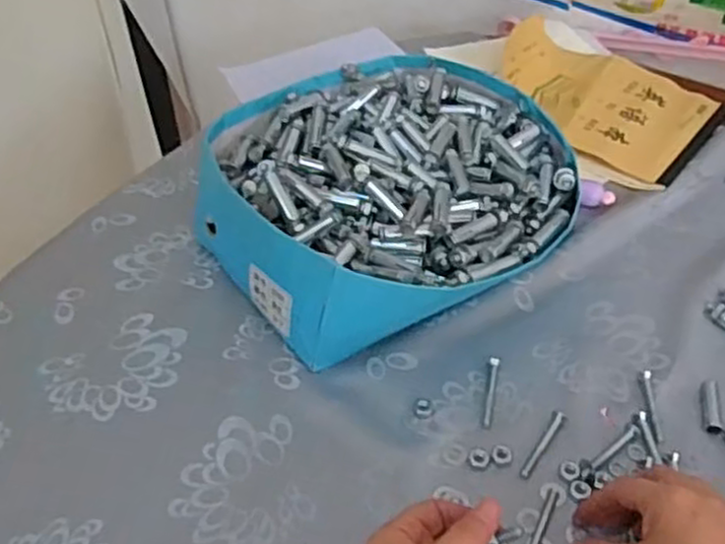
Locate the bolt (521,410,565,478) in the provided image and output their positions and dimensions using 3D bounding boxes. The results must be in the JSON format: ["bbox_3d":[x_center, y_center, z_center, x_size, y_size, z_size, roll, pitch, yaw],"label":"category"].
[{"bbox_3d":[0.122,0.116,0.507,0.009,0.004,0.056,24,50,24],"label":"bolt"}]

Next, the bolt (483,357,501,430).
[{"bbox_3d":[0.092,0.085,0.540,0.008,0.004,0.062,9,45,10],"label":"bolt"}]

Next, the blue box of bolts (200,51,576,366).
[{"bbox_3d":[0.018,-0.064,0.629,0.281,0.094,0.275,-23,48,-21],"label":"blue box of bolts"}]

